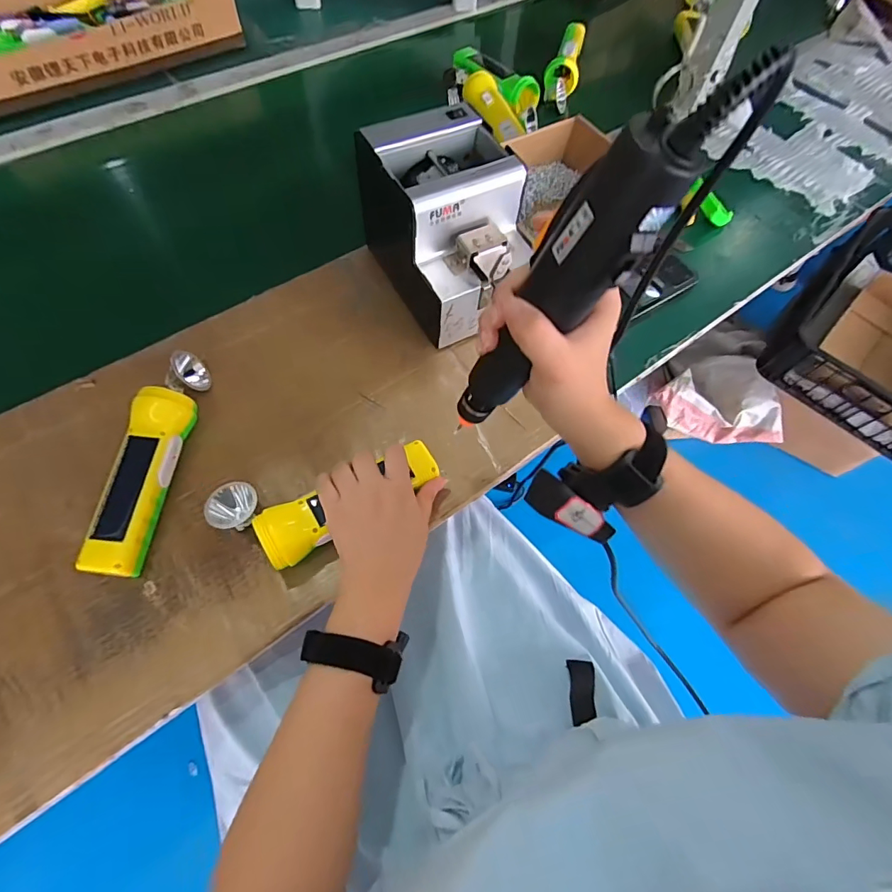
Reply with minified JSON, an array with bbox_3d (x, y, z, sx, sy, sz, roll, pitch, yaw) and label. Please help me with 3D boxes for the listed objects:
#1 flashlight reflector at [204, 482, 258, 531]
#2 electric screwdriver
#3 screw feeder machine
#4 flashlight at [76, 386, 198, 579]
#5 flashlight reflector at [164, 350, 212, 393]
[{"bbox_3d":[-0.190,0.053,0.418,0.041,0.020,0.041,-6,93,-15],"label":"flashlight reflector"},{"bbox_3d":[0.060,-0.081,0.271,0.043,0.258,0.033,12,64,-13],"label":"electric screwdriver"},{"bbox_3d":[0.004,-0.230,0.501,0.125,0.143,0.171,-25,69,-14],"label":"screw feeder machine"},{"bbox_3d":[-0.270,0.030,0.418,0.042,0.047,0.163,7,65,0],"label":"flashlight"},{"bbox_3d":[-0.263,-0.072,0.477,0.040,0.036,0.039,1,65,-3],"label":"flashlight reflector"}]

